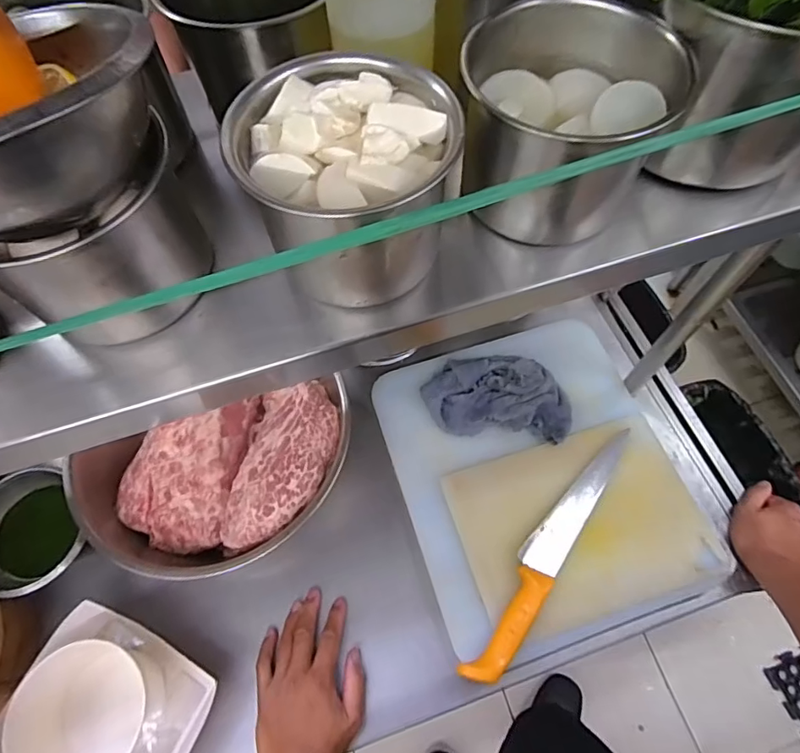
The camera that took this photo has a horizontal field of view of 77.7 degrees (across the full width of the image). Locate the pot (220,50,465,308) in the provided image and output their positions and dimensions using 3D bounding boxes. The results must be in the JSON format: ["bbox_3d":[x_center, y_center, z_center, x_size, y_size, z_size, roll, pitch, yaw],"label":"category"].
[{"bbox_3d":[-0.029,-0.108,0.292,0.115,0.103,0.096,-3,64,0],"label":"pot"}]

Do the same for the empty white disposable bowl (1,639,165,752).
[{"bbox_3d":[-0.328,0.357,0.530,0.132,0.074,0.135,-1,64,1],"label":"empty white disposable bowl"}]

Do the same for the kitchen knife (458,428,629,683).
[{"bbox_3d":[0.182,0.198,0.594,0.044,0.037,0.346,34,70,16],"label":"kitchen knife"}]

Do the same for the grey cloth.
[{"bbox_3d":[0.132,0.024,0.670,0.192,0.047,0.104,5,64,4],"label":"grey cloth"}]

